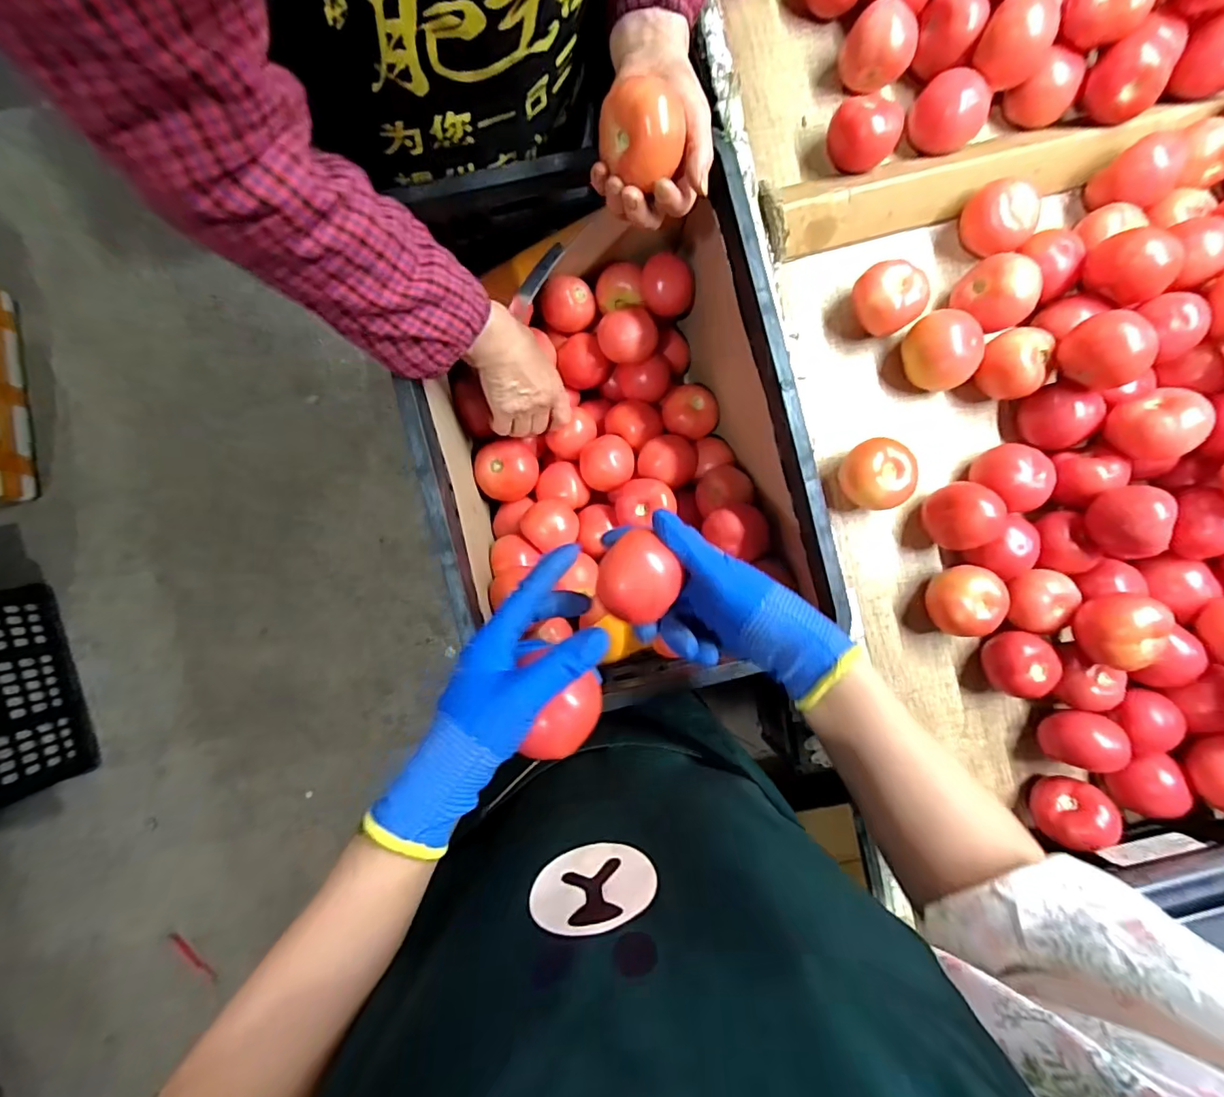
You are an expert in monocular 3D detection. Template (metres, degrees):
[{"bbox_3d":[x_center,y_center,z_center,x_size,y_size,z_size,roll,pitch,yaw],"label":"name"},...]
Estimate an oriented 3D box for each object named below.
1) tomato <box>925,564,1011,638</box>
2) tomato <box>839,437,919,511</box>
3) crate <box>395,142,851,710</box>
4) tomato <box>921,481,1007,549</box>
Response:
[{"bbox_3d":[0.340,0.050,0.513,0.058,0.050,0.065,9,88,-2],"label":"tomato"},{"bbox_3d":[0.255,-0.071,0.514,0.062,0.053,0.065,0,89,-2],"label":"tomato"},{"bbox_3d":[-0.005,-0.111,0.545,0.343,0.202,0.435,-18,89,-2],"label":"crate"},{"bbox_3d":[0.337,-0.031,0.509,0.054,0.052,0.061,0,89,-2],"label":"tomato"}]

